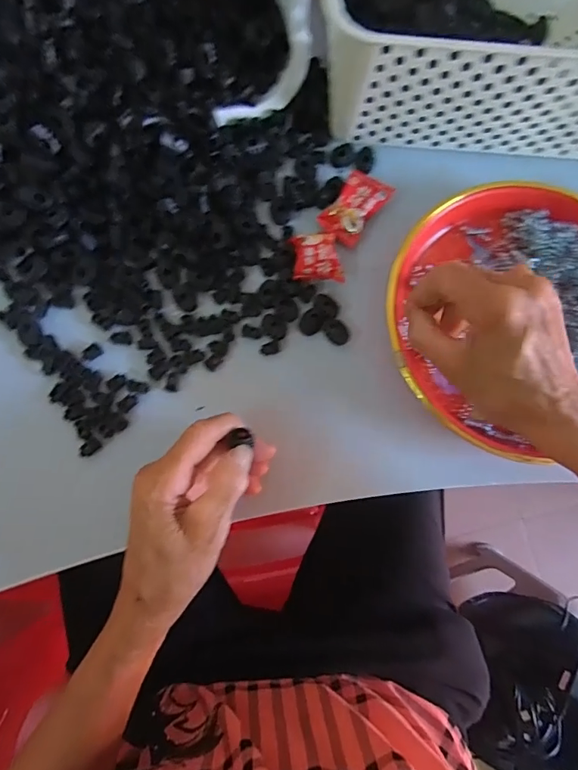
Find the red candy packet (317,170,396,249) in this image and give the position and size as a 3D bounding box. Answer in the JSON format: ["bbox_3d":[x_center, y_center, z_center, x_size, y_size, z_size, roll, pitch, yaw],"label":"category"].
[{"bbox_3d":[0.054,-0.145,0.367,0.036,0.015,0.059,35,78,2],"label":"red candy packet"}]

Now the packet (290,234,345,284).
[{"bbox_3d":[0.023,-0.100,0.355,0.039,0.019,0.036,-3,79,-6],"label":"packet"}]

